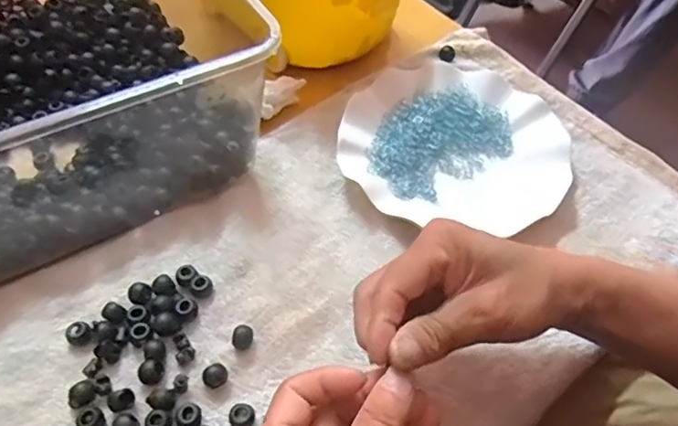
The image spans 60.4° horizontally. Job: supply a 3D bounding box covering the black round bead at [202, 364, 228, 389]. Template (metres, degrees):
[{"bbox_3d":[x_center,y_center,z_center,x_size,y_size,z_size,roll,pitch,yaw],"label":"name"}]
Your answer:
[{"bbox_3d":[-0.078,0.102,0.366,0.015,0.013,0.011,-17,56,-15],"label":"black round bead"}]

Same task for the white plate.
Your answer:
[{"bbox_3d":[0.097,-0.065,0.492,0.185,0.024,0.167,6,53,2],"label":"white plate"}]

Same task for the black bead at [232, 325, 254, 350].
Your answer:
[{"bbox_3d":[-0.063,0.080,0.382,0.014,0.012,0.014,1,53,-2],"label":"black bead"}]

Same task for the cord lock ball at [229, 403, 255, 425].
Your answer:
[{"bbox_3d":[-0.059,0.124,0.352,0.014,0.012,0.013,1,53,-2],"label":"cord lock ball"}]

